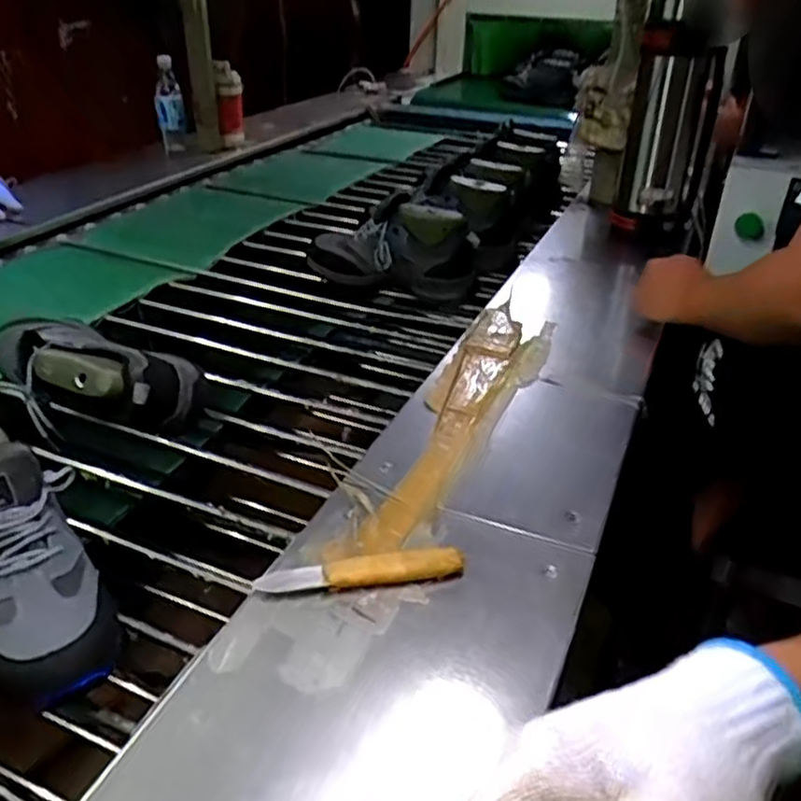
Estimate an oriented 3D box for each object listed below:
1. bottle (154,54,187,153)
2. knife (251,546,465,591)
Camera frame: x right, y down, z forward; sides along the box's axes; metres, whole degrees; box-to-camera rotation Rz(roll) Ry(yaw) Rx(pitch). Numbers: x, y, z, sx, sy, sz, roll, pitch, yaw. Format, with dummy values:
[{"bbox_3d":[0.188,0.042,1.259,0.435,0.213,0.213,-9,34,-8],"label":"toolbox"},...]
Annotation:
[{"bbox_3d":[-0.545,-0.690,1.719,0.064,0.234,0.060,-7,32,-19],"label":"bottle"},{"bbox_3d":[-0.030,0.134,0.576,0.161,0.015,0.025,-1,31,-10],"label":"knife"}]

